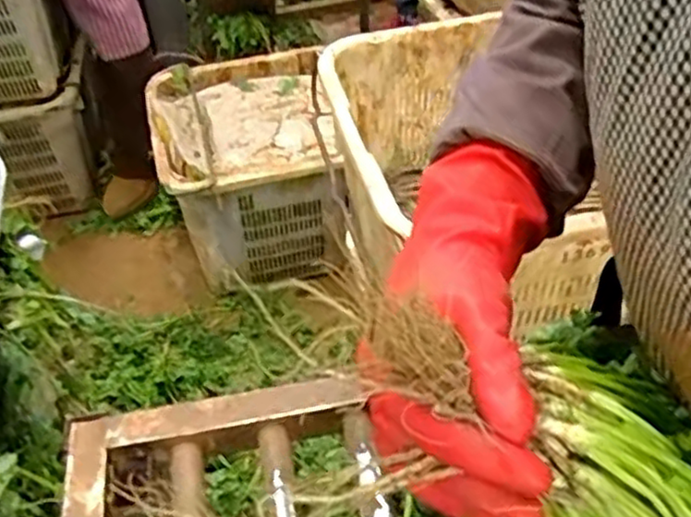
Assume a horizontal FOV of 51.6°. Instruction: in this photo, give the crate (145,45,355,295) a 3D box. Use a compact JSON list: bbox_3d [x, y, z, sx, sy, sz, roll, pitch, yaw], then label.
[{"bbox_3d":[-0.255,-0.217,1.709,0.353,0.342,0.568,-8,45,-5],"label":"crate"}]

